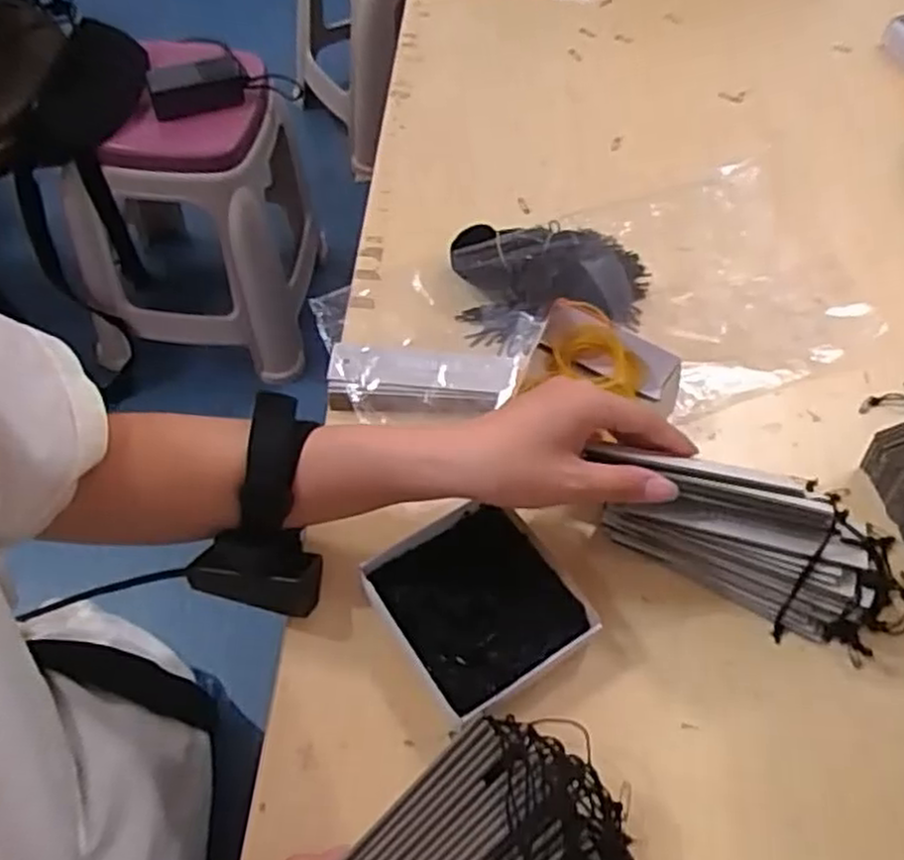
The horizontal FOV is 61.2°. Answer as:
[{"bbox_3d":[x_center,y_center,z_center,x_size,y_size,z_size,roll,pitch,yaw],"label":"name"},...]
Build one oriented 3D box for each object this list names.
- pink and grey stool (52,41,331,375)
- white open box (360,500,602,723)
[{"bbox_3d":[-0.437,-0.393,1.328,0.331,0.421,0.342,9,57,1],"label":"pink and grey stool"},{"bbox_3d":[0.016,0.097,0.441,0.097,0.028,0.106,-31,62,-22],"label":"white open box"}]

